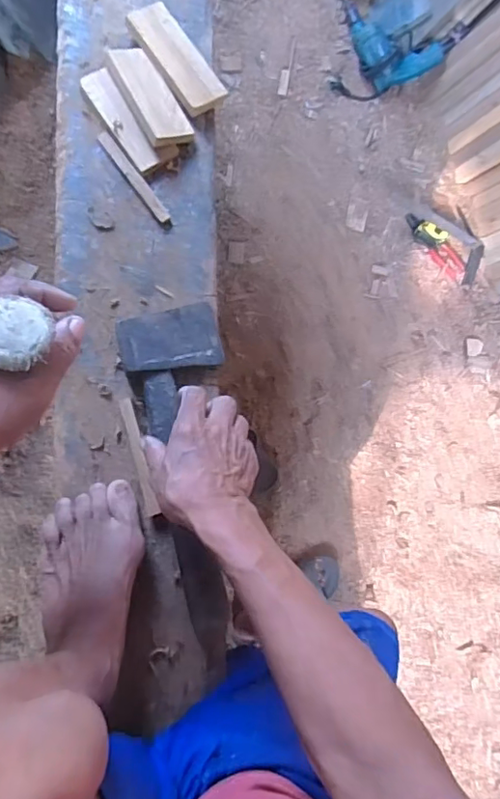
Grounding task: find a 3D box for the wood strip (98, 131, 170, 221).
[{"bbox_3d":[-0.135,-0.257,0.641,0.014,0.011,0.127,-38,92,-13],"label":"wood strip"}]

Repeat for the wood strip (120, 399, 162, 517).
[{"bbox_3d":[-0.118,0.062,0.595,0.013,0.006,0.128,-15,87,-13],"label":"wood strip"}]

